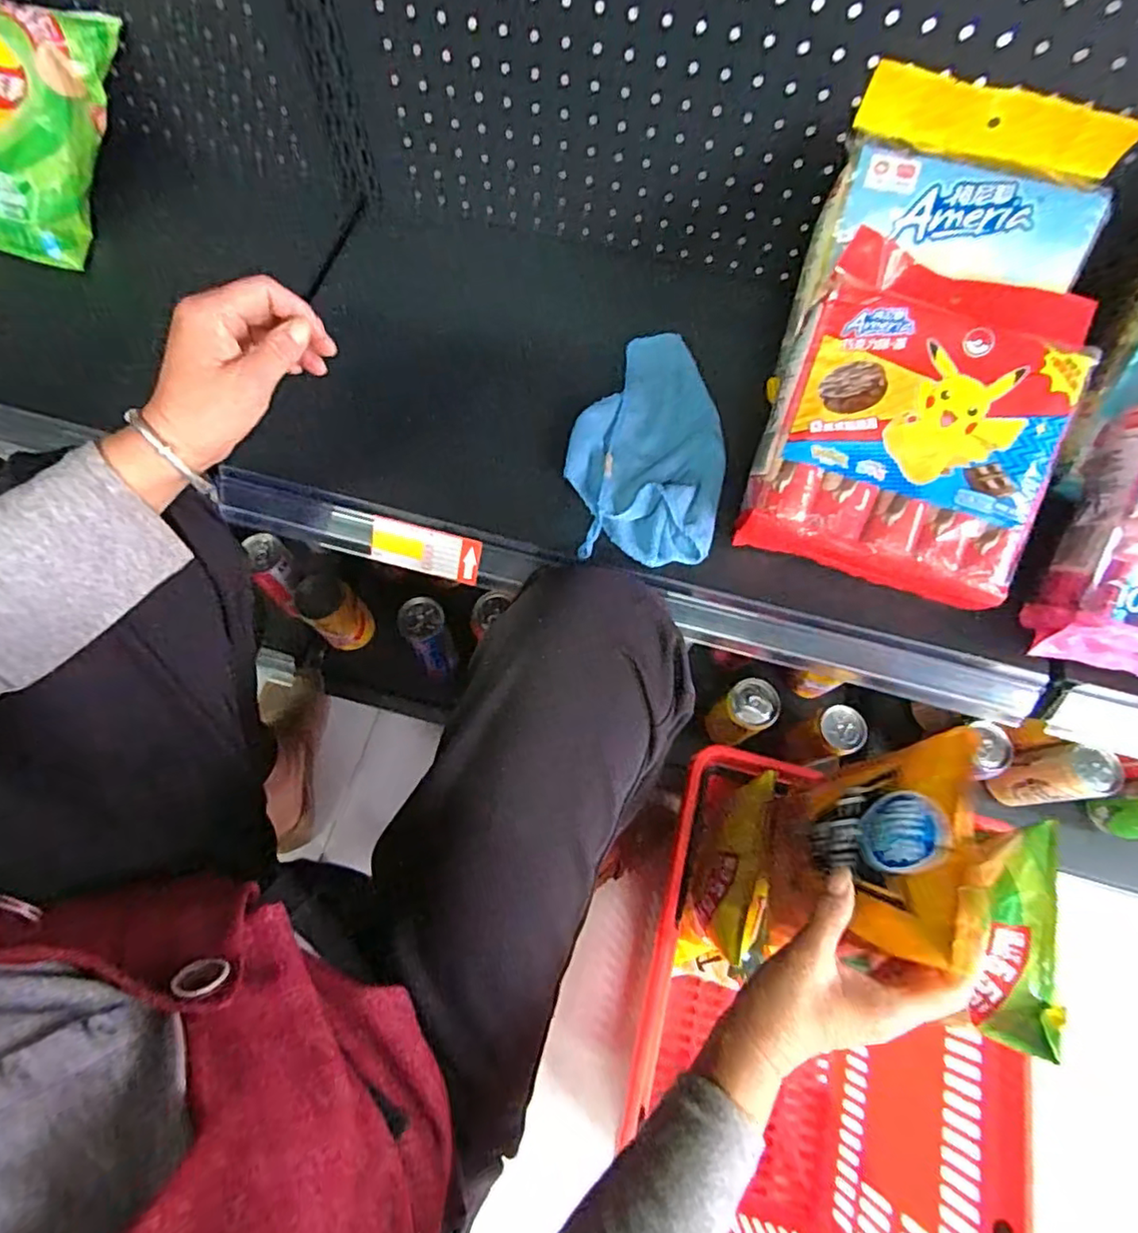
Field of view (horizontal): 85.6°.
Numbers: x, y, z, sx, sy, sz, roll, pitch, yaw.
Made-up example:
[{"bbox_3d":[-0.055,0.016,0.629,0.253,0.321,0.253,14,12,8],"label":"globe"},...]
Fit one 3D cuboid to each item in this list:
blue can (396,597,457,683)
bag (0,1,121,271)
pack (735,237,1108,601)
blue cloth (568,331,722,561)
[{"bbox_3d":[-0.173,0.031,0.771,0.053,0.156,0.054,1,69,-2],"label":"blue can"},{"bbox_3d":[-0.502,-0.443,0.552,0.151,0.043,0.210,14,98,-4],"label":"bag"},{"bbox_3d":[0.253,-0.141,0.455,0.200,0.050,0.233,16,101,6],"label":"pack"},{"bbox_3d":[0.069,-0.150,0.529,0.129,0.023,0.222,8,69,0],"label":"blue cloth"}]

